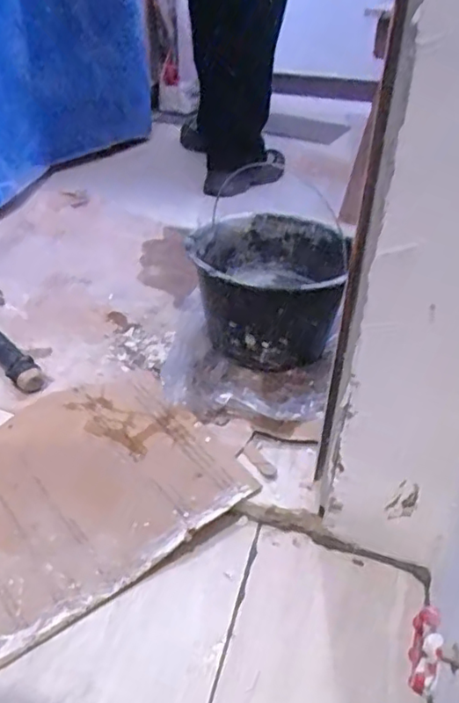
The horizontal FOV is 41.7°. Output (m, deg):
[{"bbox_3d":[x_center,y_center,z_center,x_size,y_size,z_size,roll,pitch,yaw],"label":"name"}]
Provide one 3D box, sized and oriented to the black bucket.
[{"bbox_3d":[0.058,-0.095,0.969,0.234,0.175,0.264,9,35,10],"label":"black bucket"}]

